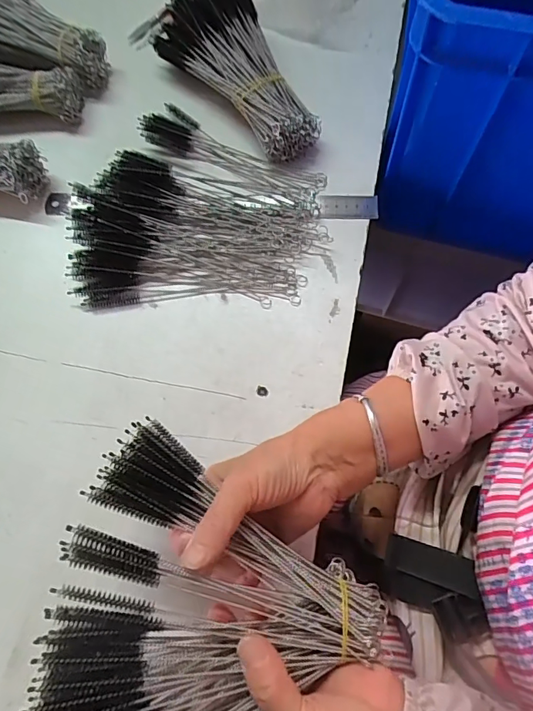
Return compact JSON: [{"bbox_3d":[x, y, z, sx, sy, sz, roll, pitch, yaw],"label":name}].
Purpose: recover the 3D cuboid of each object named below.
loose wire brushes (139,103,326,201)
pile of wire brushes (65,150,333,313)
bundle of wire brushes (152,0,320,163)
[{"bbox_3d":[-0.034,-0.201,0.462,0.188,0.022,0.050,28,74,9],"label":"loose wire brushes"},{"bbox_3d":[-0.065,-0.121,0.429,0.235,0.029,0.146,-1,72,0],"label":"pile of wire brushes"},{"bbox_3d":[-0.014,-0.294,0.461,0.099,0.061,0.199,-40,76,-12],"label":"bundle of wire brushes"}]

